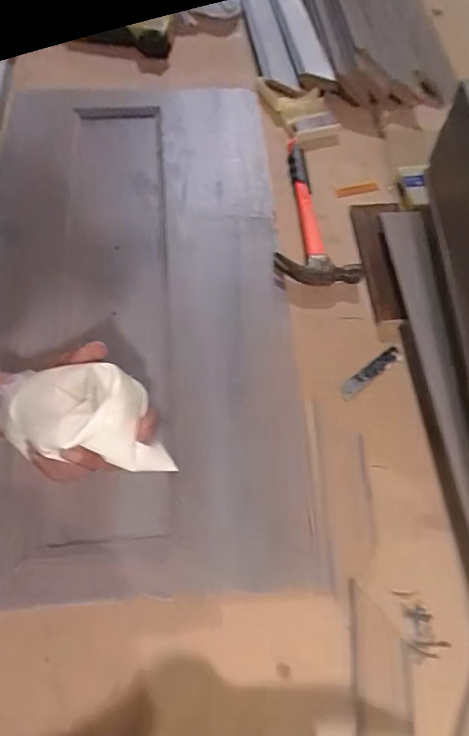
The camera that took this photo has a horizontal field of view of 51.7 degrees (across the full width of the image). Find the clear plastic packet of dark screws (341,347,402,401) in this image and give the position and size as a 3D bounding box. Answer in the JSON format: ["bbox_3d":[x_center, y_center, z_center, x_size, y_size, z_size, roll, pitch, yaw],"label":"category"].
[{"bbox_3d":[0.154,0.004,0.541,0.092,0.007,0.018,-34,67,-18],"label":"clear plastic packet of dark screws"}]

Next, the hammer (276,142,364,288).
[{"bbox_3d":[0.111,-0.207,0.637,0.103,0.025,0.237,4,61,1],"label":"hammer"}]

